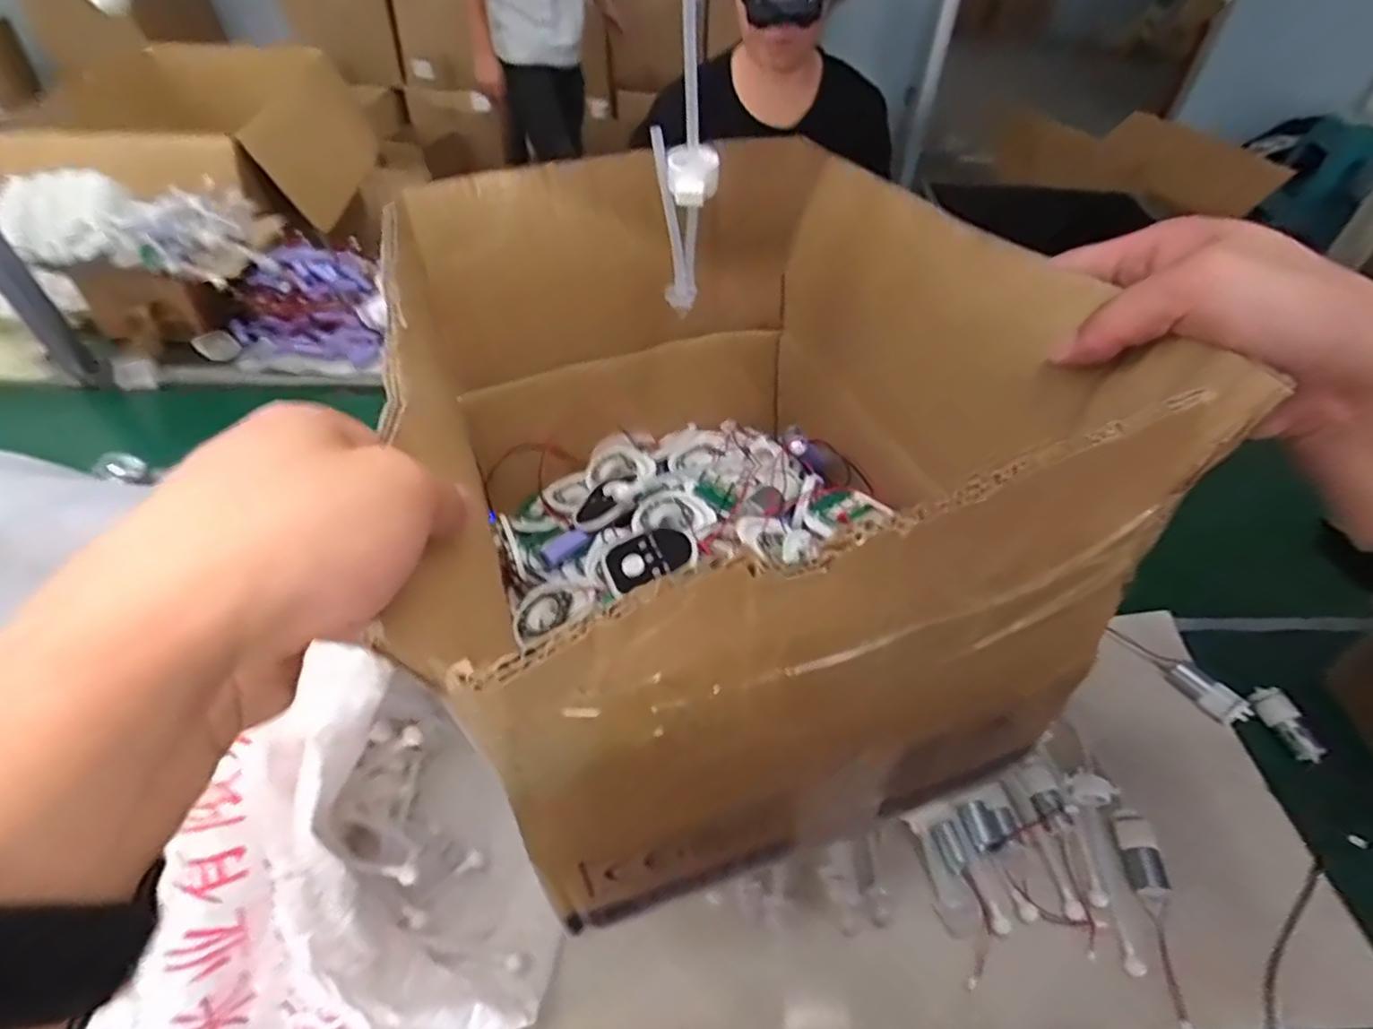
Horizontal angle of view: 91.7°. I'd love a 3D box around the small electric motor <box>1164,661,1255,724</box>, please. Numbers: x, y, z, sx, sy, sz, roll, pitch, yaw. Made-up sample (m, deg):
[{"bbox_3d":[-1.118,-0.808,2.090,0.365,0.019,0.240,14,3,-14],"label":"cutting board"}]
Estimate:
[{"bbox_3d":[0.468,0.159,0.596,0.021,0.021,0.066,-29,54,-26],"label":"small electric motor"}]

